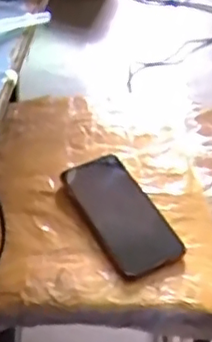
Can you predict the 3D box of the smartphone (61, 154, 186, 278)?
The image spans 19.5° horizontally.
[{"bbox_3d":[0.018,0.047,0.730,0.079,0.012,0.176,-19,52,-22],"label":"smartphone"}]

